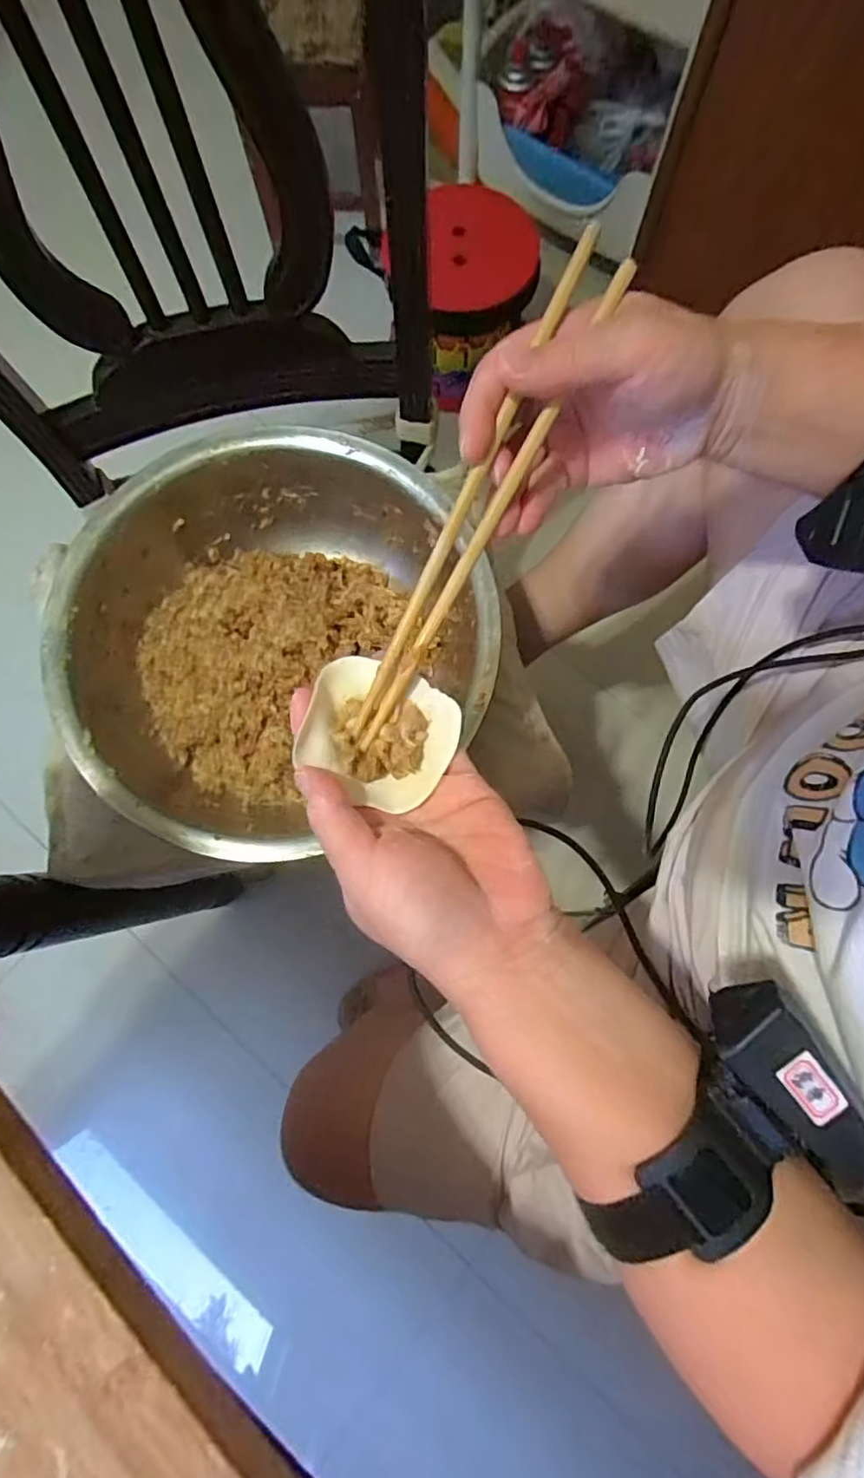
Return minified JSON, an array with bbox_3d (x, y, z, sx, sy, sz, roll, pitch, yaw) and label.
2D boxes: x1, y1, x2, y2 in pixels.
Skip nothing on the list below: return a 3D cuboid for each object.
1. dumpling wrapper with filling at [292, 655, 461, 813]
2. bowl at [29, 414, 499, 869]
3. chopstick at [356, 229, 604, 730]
[{"bbox_3d":[-0.025,-0.003,0.282,0.069,0.016,0.061,23,80,5],"label":"dumpling wrapper with filling"},{"bbox_3d":[-0.129,-0.082,0.494,0.323,0.097,0.301,0,78,1],"label":"bowl"},{"bbox_3d":[0.015,-0.106,0.264,0.007,0.007,0.233,27,98,6],"label":"chopstick"}]

